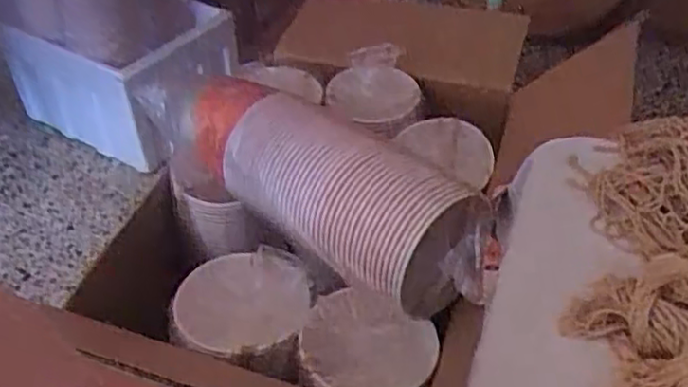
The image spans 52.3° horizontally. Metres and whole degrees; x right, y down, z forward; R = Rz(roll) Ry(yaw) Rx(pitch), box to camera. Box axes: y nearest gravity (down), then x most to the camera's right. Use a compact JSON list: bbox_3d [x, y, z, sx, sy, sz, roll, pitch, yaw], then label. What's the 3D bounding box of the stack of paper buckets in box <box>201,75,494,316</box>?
[{"bbox_3d":[-0.031,-0.017,0.921,0.147,0.132,0.507,-33,49,-30],"label":"stack of paper buckets in box"}]

